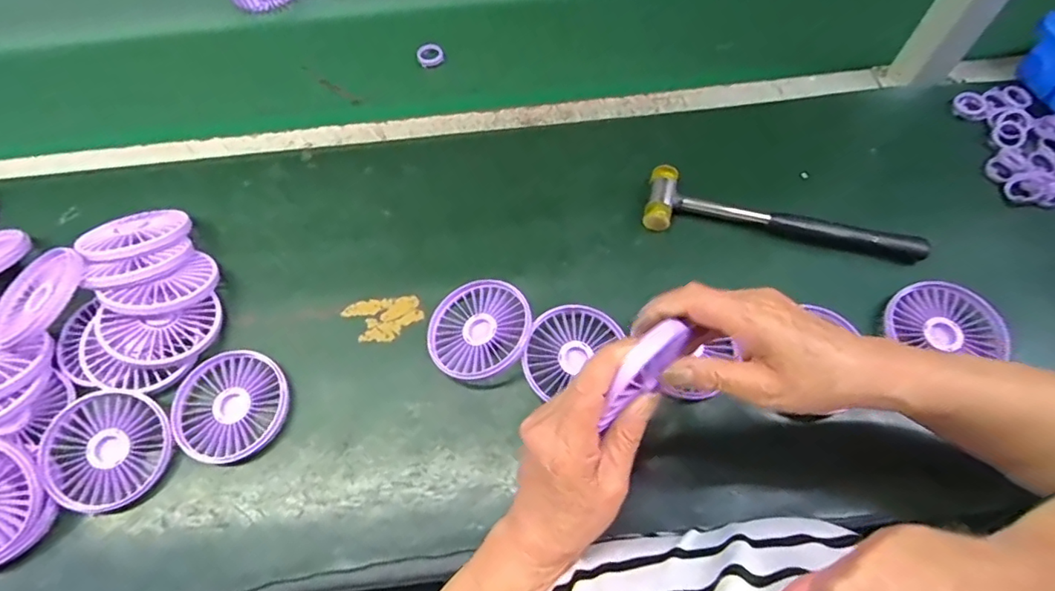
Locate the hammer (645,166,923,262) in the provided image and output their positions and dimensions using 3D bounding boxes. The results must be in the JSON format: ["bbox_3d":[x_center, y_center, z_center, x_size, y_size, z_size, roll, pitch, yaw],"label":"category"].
[{"bbox_3d":[0.230,-0.064,0.509,0.243,0.025,0.059,14,65,7],"label":"hammer"}]

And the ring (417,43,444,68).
[{"bbox_3d":[-0.109,-0.271,0.628,0.030,0.005,0.030,-1,79,5],"label":"ring"}]

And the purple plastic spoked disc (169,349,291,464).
[{"bbox_3d":[-0.239,0.088,0.451,0.087,0.012,0.083,0,64,1],"label":"purple plastic spoked disc"}]

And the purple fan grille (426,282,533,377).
[{"bbox_3d":[-0.041,0.026,0.464,0.085,0.006,0.088,-9,58,16],"label":"purple fan grille"}]

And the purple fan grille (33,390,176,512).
[{"bbox_3d":[-0.328,0.121,0.437,0.089,0.015,0.089,3,74,-9],"label":"purple fan grille"}]

